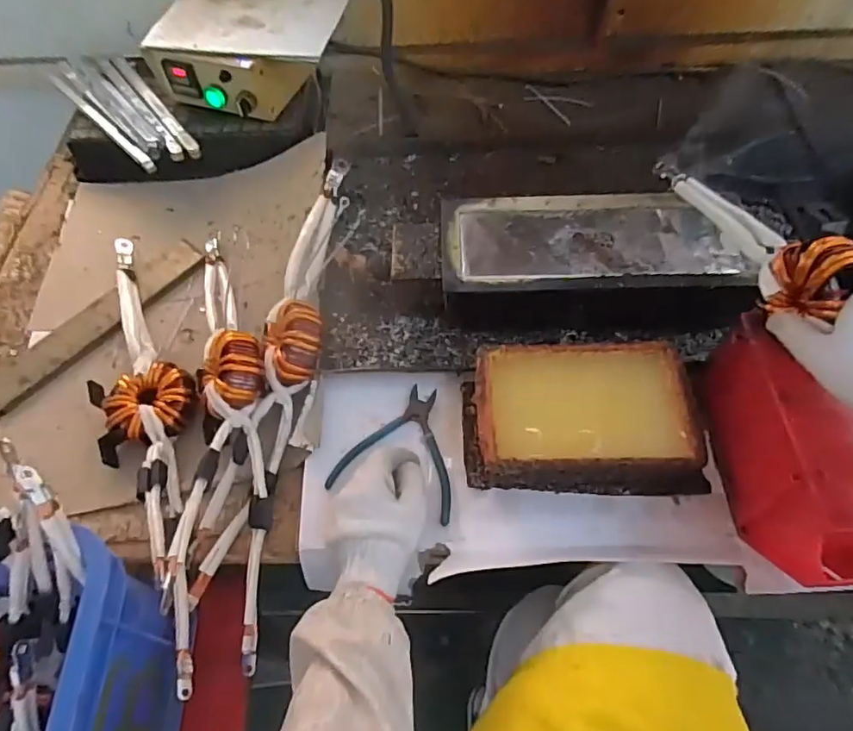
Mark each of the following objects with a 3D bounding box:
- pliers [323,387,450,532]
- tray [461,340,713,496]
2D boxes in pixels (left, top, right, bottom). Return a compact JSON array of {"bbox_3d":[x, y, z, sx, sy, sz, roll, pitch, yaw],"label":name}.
[{"bbox_3d":[-0.018,0.083,0.592,0.126,0.009,0.134,16,59,12],"label":"pliers"},{"bbox_3d":[0.155,0.050,0.562,0.227,0.067,0.140,0,57,2],"label":"tray"}]

